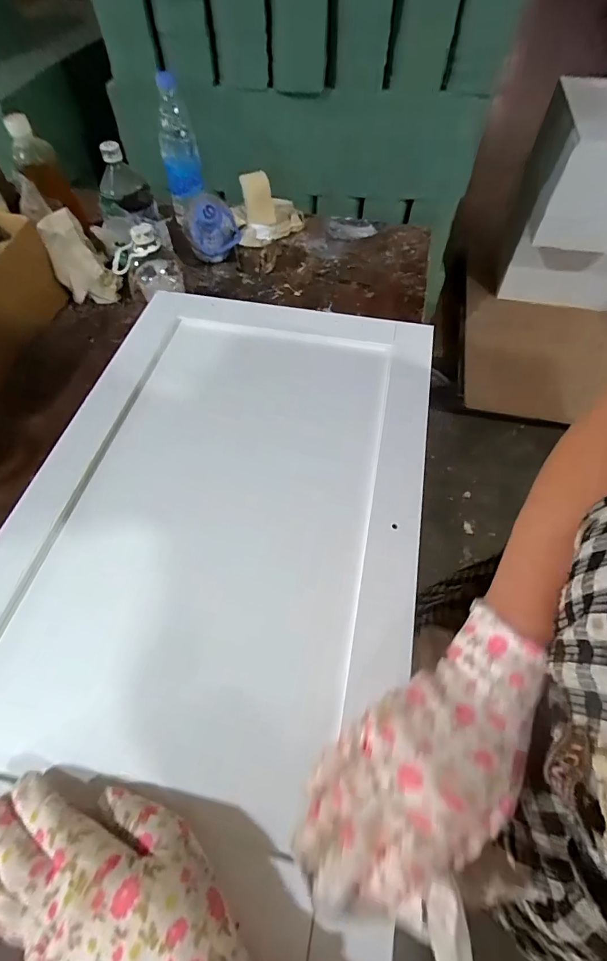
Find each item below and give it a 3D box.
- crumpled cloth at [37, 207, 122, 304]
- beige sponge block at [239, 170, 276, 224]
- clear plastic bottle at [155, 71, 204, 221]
[{"bbox_3d":[-0.341,-0.333,0.633,0.076,0.104,0.094,-32,63,-18],"label":"crumpled cloth"},{"bbox_3d":[-0.086,-0.527,0.777,0.055,0.099,0.010,-1,71,6],"label":"beige sponge block"},{"bbox_3d":[-0.214,-0.565,0.716,0.064,0.191,0.064,-15,59,-9],"label":"clear plastic bottle"}]

